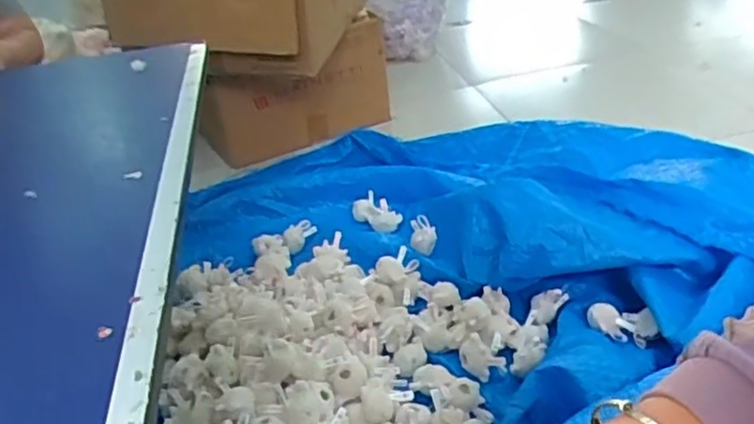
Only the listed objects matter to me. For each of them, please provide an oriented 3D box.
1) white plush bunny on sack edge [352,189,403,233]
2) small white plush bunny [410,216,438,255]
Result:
[{"bbox_3d":[-0.005,-0.003,1.438,0.115,0.055,0.073,23,42,38],"label":"white plush bunny on sack edge"},{"bbox_3d":[0.090,0.046,1.284,0.051,0.043,0.081,0,33,11],"label":"small white plush bunny"}]

